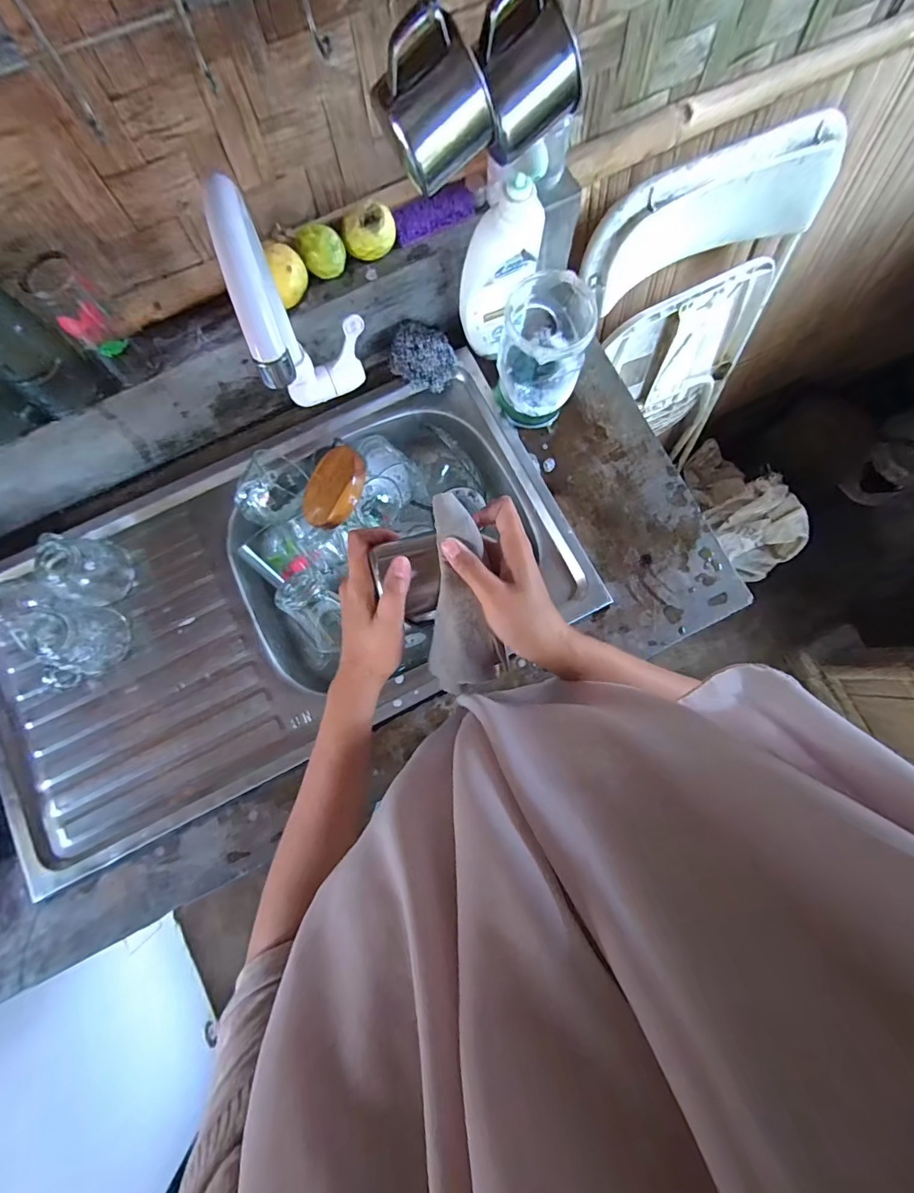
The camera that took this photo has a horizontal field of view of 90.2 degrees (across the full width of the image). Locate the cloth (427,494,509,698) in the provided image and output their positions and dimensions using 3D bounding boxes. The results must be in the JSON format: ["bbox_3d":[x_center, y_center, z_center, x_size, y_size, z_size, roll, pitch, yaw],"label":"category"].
[{"bbox_3d":[0.003,0.001,0.363,0.059,0.028,0.160,-6,105,-1],"label":"cloth"}]

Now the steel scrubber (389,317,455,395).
[{"bbox_3d":[-0.042,-0.319,0.597,0.078,0.035,0.087,21,80,5],"label":"steel scrubber"}]

